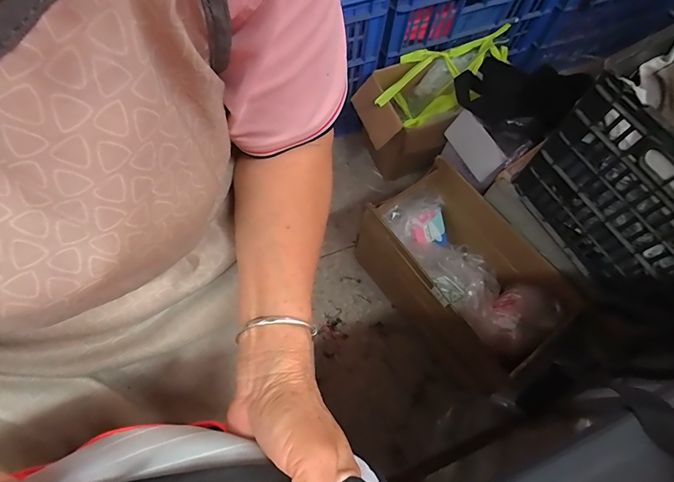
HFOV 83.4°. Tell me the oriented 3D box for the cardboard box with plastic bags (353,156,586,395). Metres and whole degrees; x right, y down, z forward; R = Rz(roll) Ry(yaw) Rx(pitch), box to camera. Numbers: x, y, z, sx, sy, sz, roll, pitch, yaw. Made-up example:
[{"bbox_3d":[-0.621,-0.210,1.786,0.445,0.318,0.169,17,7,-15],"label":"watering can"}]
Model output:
[{"bbox_3d":[0.286,0.094,0.960,0.258,0.307,0.472,-32,72,-15],"label":"cardboard box with plastic bags"}]

